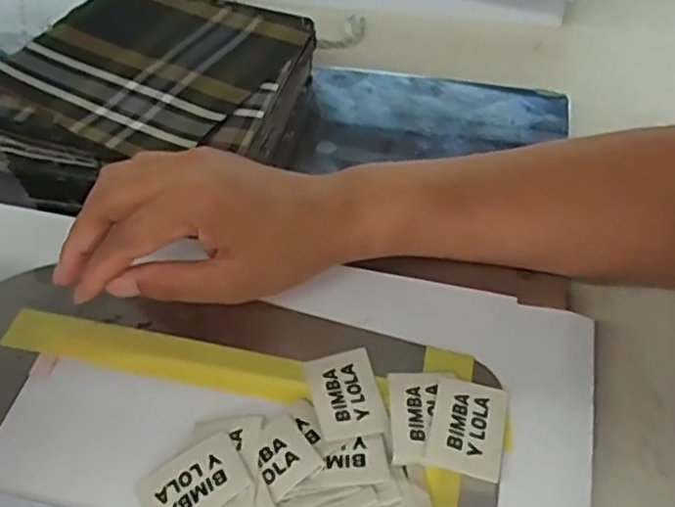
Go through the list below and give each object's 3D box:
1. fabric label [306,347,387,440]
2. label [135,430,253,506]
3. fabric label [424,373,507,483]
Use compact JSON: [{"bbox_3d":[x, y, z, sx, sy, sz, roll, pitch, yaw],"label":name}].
[{"bbox_3d":[0.004,0.068,0.334,0.031,0.004,0.047,-5,44,-11],"label":"fabric label"},{"bbox_3d":[-0.065,0.104,0.306,0.049,0.007,0.034,-36,52,-5],"label":"label"},{"bbox_3d":[0.062,0.080,0.320,0.033,0.004,0.049,15,43,7],"label":"fabric label"}]

